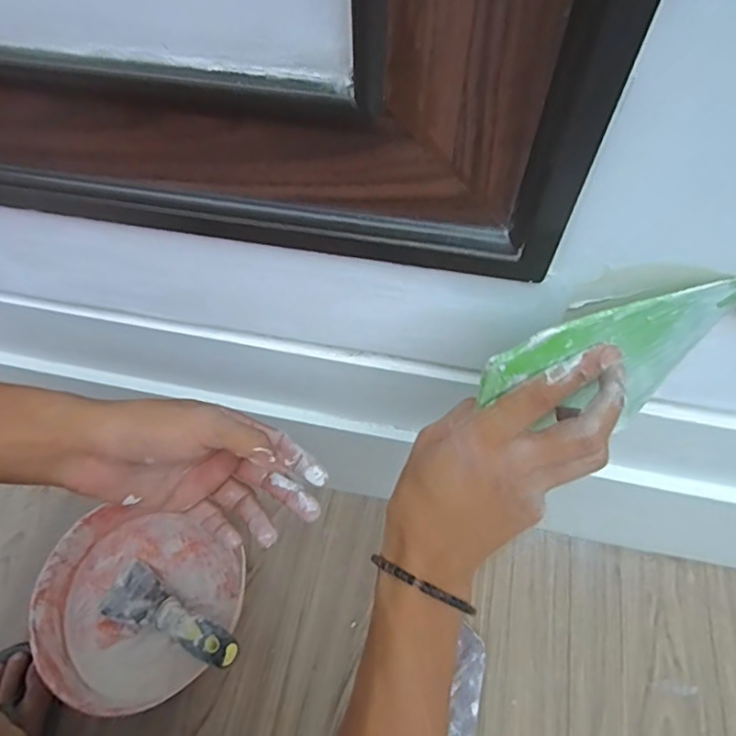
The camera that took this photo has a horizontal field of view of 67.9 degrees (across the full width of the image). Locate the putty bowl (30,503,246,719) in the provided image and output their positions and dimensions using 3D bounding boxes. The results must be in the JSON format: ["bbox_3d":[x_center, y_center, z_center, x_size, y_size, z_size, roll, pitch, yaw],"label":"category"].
[{"bbox_3d":[-0.241,0.240,0.568,0.188,0.054,0.185,-1,59,2],"label":"putty bowl"}]

